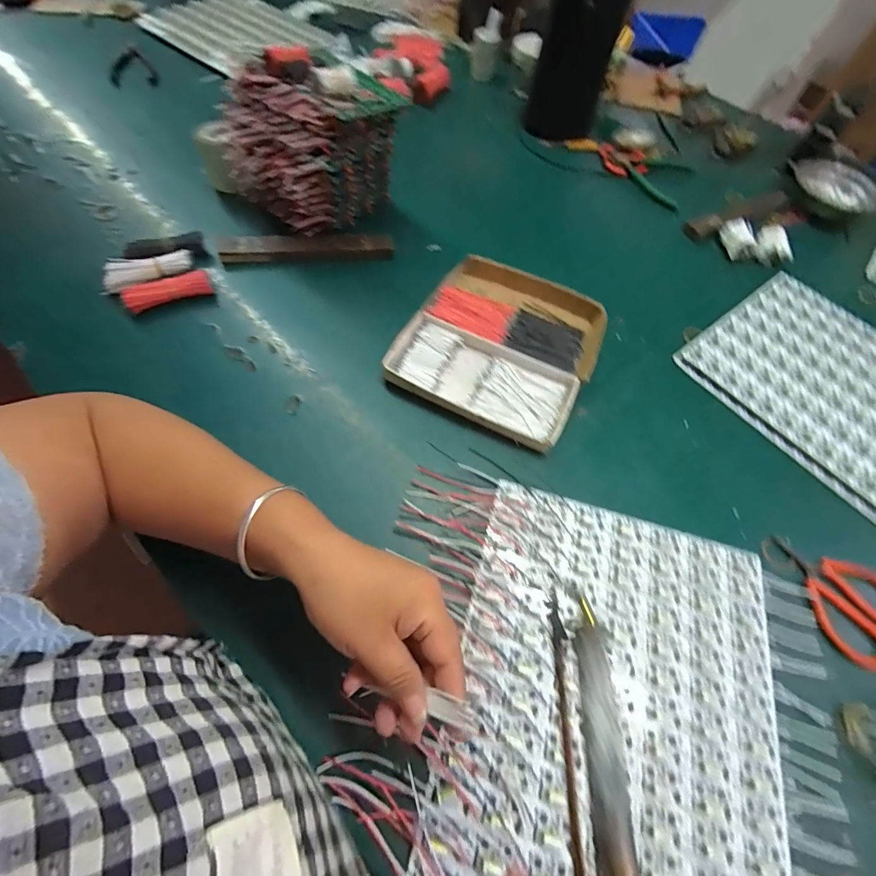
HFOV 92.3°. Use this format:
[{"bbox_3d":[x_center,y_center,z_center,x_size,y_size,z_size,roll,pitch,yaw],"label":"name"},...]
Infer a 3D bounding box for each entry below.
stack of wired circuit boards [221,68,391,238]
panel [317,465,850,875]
[{"bbox_3d":[-0.156,-0.356,0.528,0.159,0.156,0.156,39,66,17],"label":"stack of wired circuit boards"},{"bbox_3d":[0.114,0.185,0.315,0.340,0.016,0.286,16,62,6],"label":"panel"}]

